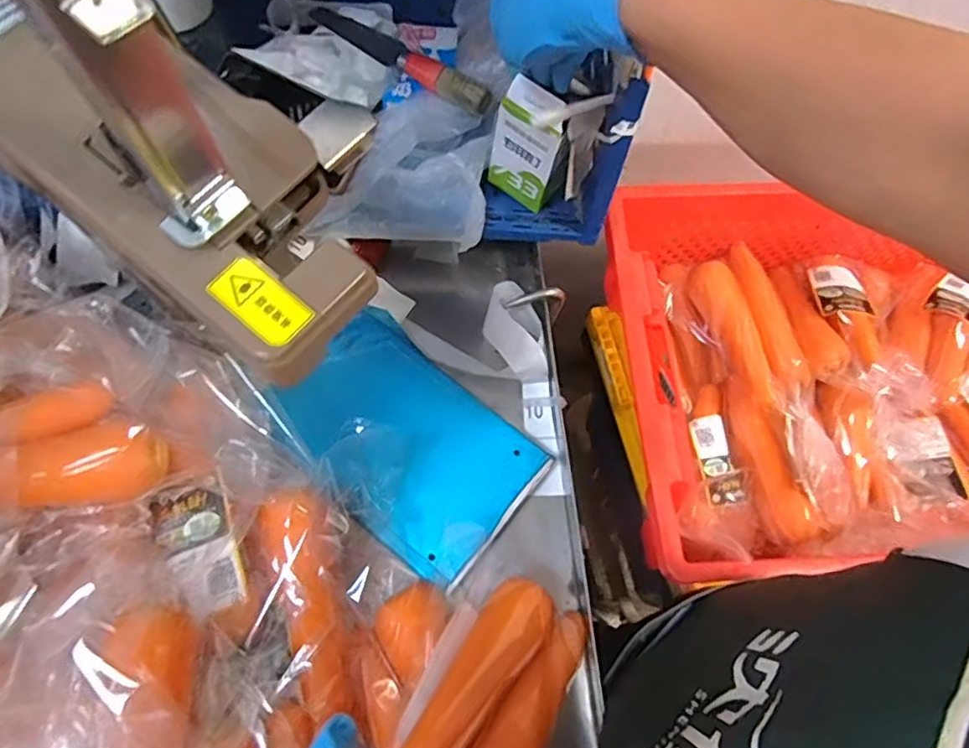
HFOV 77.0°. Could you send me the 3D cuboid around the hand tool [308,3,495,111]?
[{"bbox_3d":[-0.080,-0.295,0.560,0.203,0.030,0.022,35,70,13],"label":"hand tool"}]

